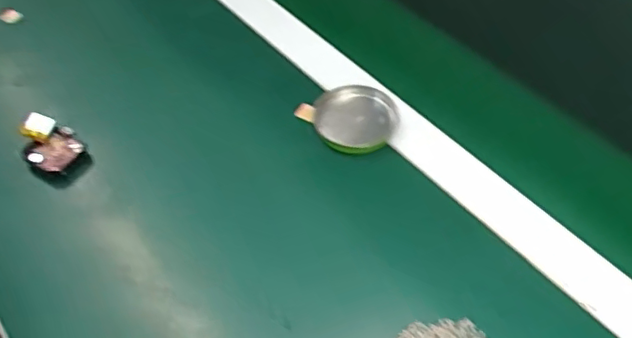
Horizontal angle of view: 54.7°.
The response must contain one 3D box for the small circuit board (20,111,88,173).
[{"bbox_3d":[-0.211,-0.021,0.479,0.037,0.020,0.058,-38,60,-25],"label":"small circuit board"}]

